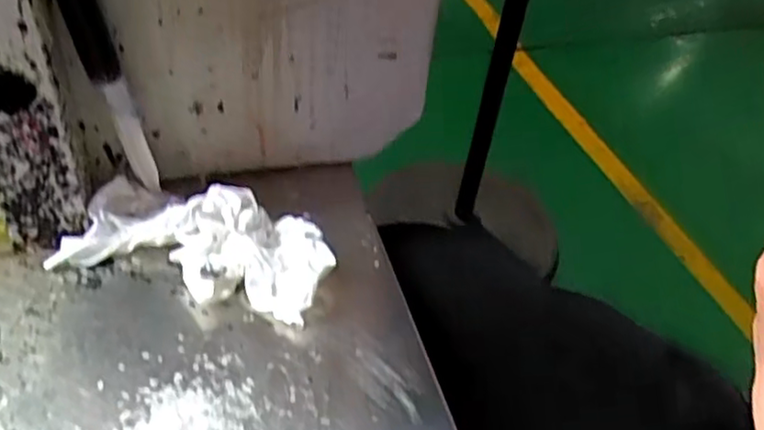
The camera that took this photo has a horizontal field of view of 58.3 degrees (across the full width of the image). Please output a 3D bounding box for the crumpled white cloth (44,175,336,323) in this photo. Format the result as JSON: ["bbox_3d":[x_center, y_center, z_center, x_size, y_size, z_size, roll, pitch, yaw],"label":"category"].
[{"bbox_3d":[-0.092,0.013,0.350,0.129,0.031,0.056,12,41,7],"label":"crumpled white cloth"}]

